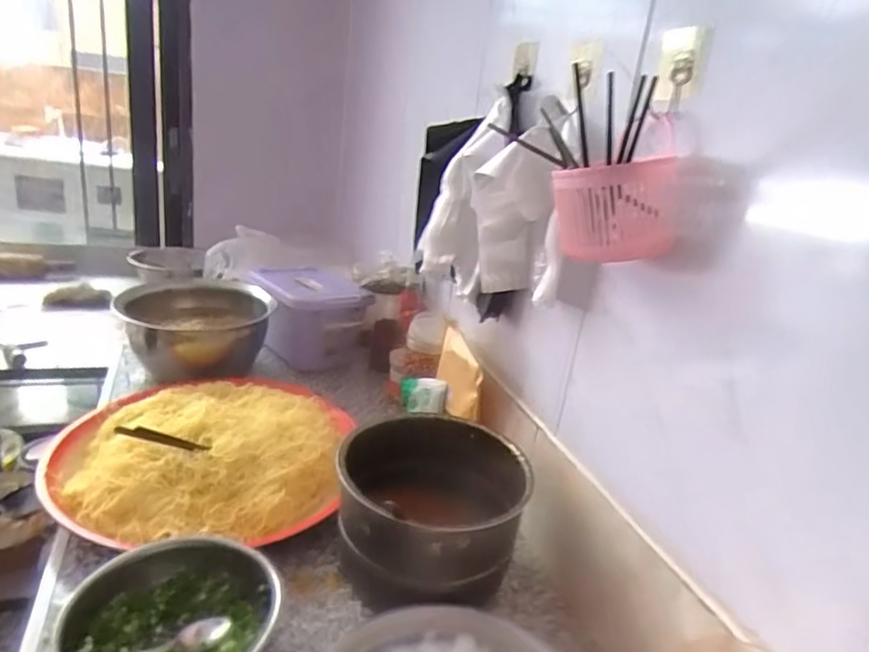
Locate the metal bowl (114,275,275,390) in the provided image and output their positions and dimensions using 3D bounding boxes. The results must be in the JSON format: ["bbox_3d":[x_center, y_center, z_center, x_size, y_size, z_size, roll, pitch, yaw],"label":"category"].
[{"bbox_3d":[-0.483,0.010,1.214,0.277,0.139,0.272,1,22,-18],"label":"metal bowl"}]

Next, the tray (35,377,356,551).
[{"bbox_3d":[-0.338,0.176,0.874,0.394,0.093,0.347,3,21,-13],"label":"tray"}]

